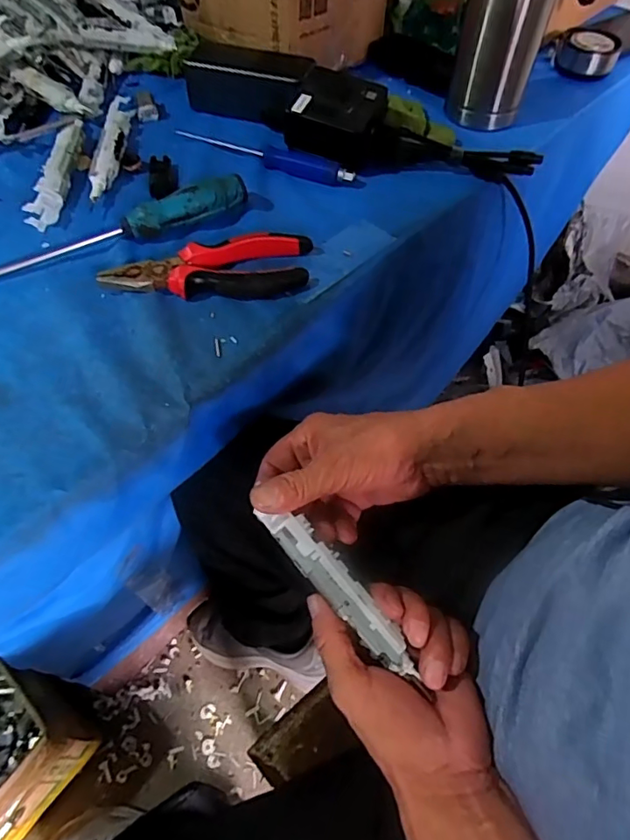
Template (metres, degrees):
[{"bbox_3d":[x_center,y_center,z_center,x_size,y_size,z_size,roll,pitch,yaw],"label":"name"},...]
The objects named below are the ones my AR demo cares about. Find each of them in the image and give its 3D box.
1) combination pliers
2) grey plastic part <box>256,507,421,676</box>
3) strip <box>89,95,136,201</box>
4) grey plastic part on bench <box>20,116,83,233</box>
[{"bbox_3d":[-0.084,-0.125,0.416,0.155,0.020,0.060,2,56,-1],"label":"combination pliers"},{"bbox_3d":[0.014,0.104,0.327,0.024,0.010,0.129,-37,71,-23],"label":"grey plastic part"},{"bbox_3d":[-0.198,-0.268,0.509,0.024,0.020,0.161,-3,56,-4],"label":"strip"},{"bbox_3d":[-0.236,-0.241,0.489,0.024,0.023,0.159,2,56,-1],"label":"grey plastic part on bench"}]

